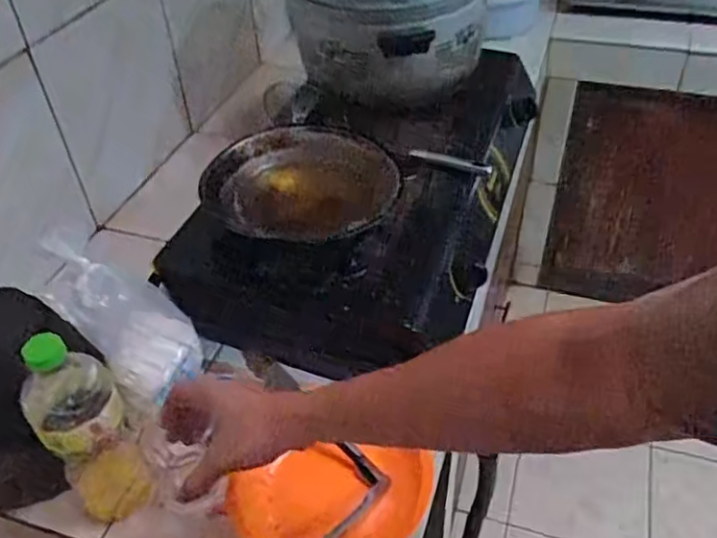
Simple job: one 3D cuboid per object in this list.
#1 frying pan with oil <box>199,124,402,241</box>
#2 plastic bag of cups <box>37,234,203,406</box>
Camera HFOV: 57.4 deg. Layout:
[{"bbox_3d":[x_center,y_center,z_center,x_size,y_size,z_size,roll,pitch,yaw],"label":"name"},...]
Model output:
[{"bbox_3d":[-0.070,-0.101,0.803,0.195,0.058,0.218,26,50,28],"label":"frying pan with oil"},{"bbox_3d":[-0.247,0.051,0.684,0.049,0.208,0.098,-22,39,21],"label":"plastic bag of cups"}]

